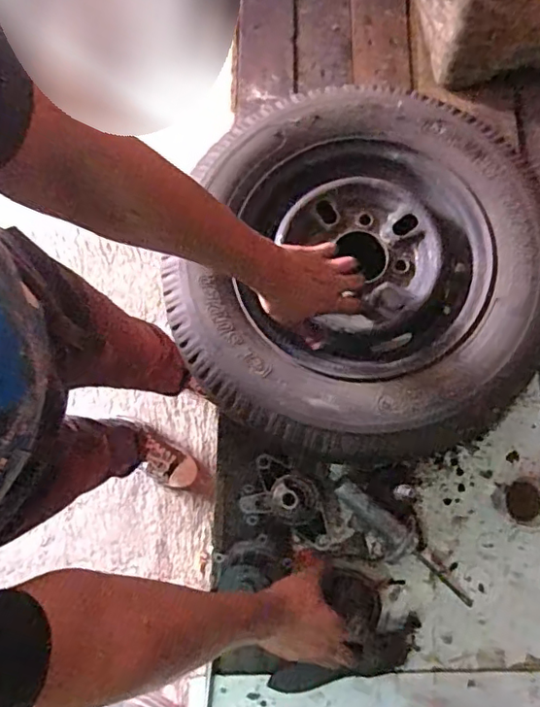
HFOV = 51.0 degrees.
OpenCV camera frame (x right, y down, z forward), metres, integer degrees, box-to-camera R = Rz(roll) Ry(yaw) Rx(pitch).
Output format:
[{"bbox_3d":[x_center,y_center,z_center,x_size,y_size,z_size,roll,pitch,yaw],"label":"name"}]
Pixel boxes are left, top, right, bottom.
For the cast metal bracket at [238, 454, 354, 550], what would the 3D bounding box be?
[{"bbox_3d":[0.038,0.205,0.750,0.153,0.046,0.088,26,78,6],"label":"cast metal bracket"}]

